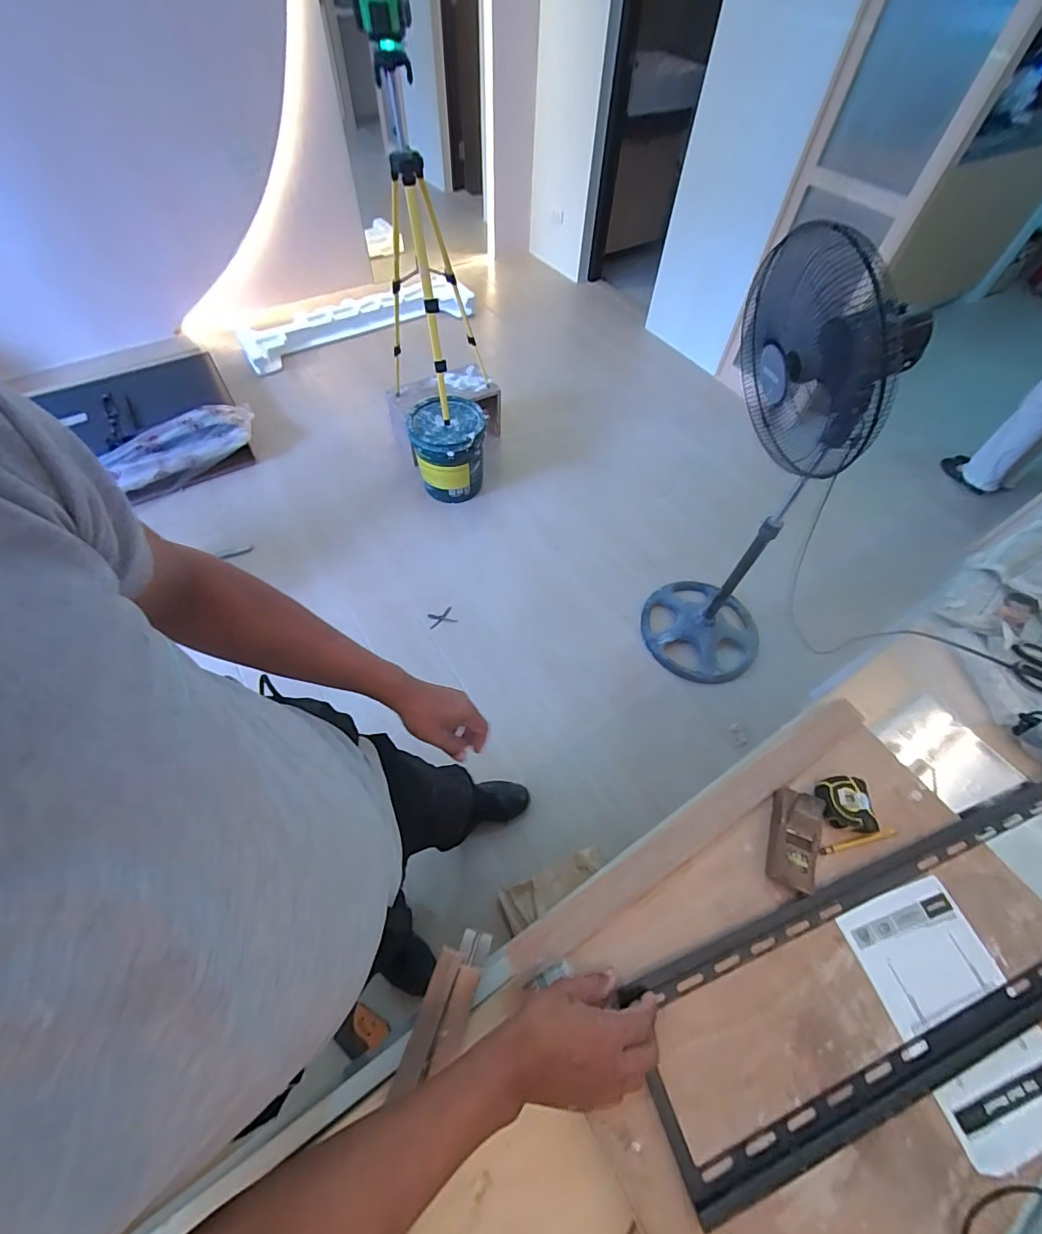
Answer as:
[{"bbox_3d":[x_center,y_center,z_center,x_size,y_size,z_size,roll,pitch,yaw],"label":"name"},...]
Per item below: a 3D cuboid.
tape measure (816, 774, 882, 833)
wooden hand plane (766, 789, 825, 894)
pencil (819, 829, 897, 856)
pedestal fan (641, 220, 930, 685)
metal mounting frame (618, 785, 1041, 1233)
[{"bbox_3d":[0.386,0.223,0.559,0.055,0.026,0.059,4,58,0],"label":"tape measure"},{"bbox_3d":[0.313,0.254,0.533,0.052,0.042,0.103,19,59,9],"label":"wooden hand plane"},{"bbox_3d":[0.393,0.262,0.543,0.095,0.013,0.010,-11,59,-9],"label":"pencil"},{"bbox_3d":[0.605,-0.257,1.187,0.423,1.119,0.332,22,59,11],"label":"pedestal fan"},{"bbox_3d":[0.429,0.354,0.491,0.646,0.022,0.168,-16,60,-11],"label":"metal mounting frame"}]

